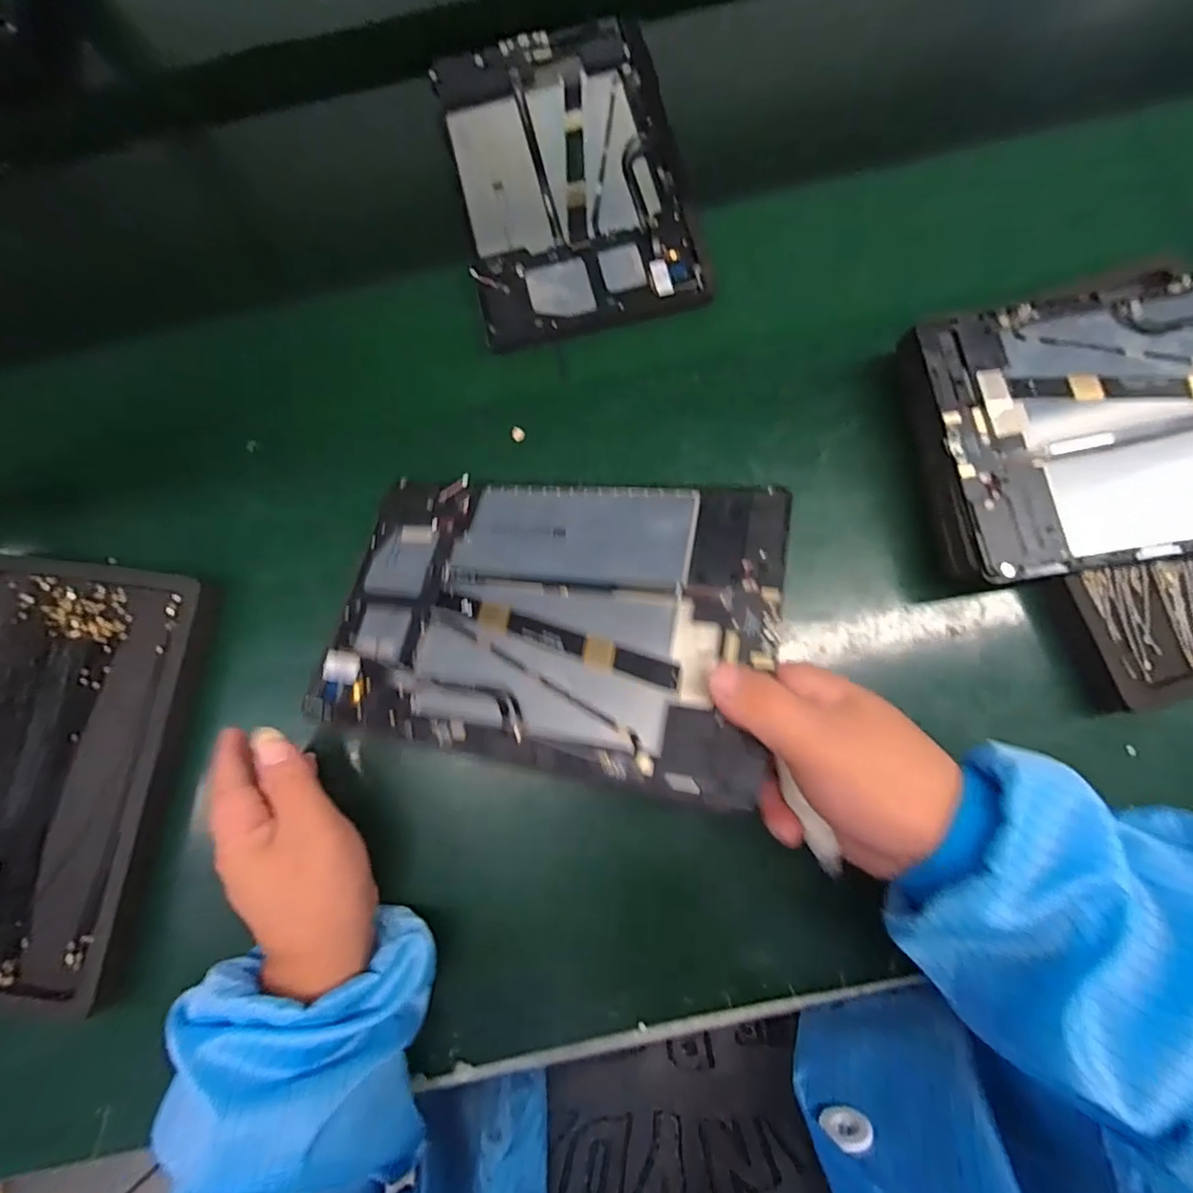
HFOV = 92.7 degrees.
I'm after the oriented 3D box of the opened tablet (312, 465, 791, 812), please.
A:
[{"bbox_3d":[-0.030,0.008,0.295,0.237,0.006,0.150,6,69,19],"label":"opened tablet"}]

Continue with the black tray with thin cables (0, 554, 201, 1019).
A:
[{"bbox_3d":[-0.332,0.101,0.337,0.150,0.019,0.244,7,81,3],"label":"black tray with thin cables"}]

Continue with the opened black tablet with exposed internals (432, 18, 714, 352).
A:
[{"bbox_3d":[-0.019,-0.299,0.403,0.156,0.008,0.239,-12,80,0],"label":"opened black tablet with exposed internals"}]

